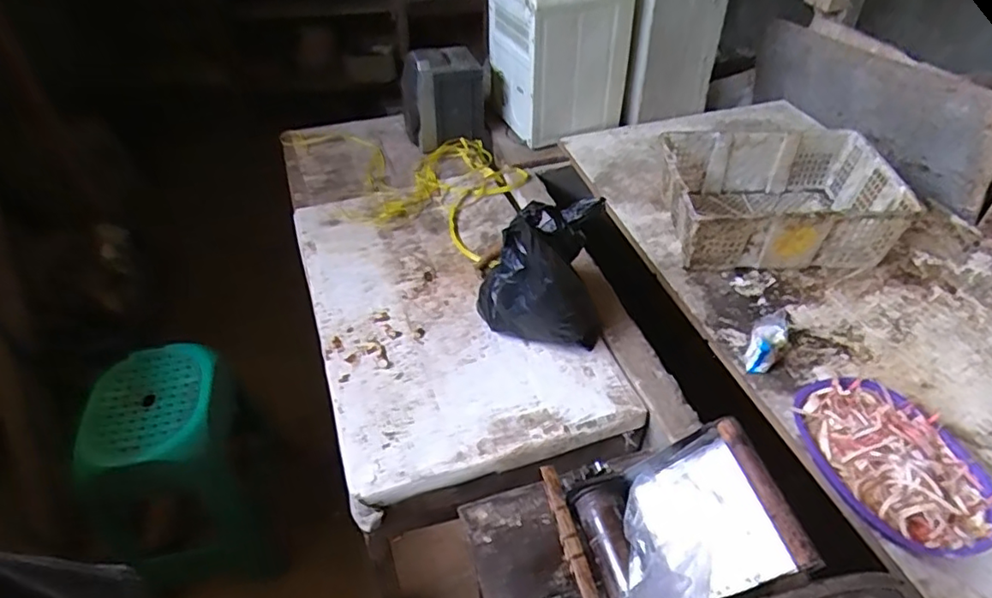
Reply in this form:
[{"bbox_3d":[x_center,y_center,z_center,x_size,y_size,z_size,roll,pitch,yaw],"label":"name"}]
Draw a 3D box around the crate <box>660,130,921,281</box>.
[{"bbox_3d":[0.640,-0.227,1.416,0.466,0.184,0.349,3,42,0],"label":"crate"}]

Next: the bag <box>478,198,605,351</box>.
[{"bbox_3d":[0.092,-0.057,1.206,0.241,0.281,0.205,2,42,-2],"label":"bag"}]

